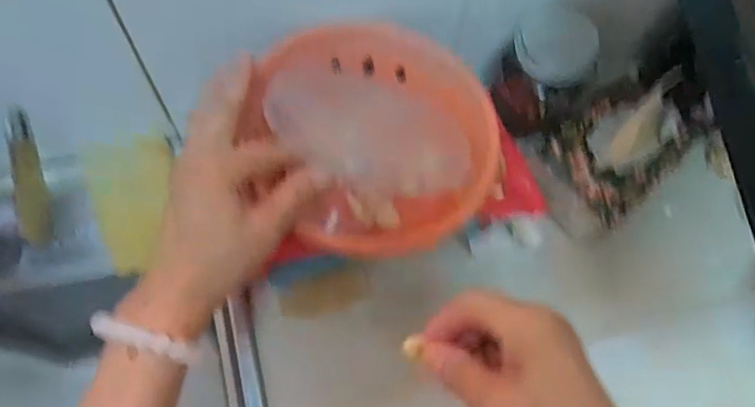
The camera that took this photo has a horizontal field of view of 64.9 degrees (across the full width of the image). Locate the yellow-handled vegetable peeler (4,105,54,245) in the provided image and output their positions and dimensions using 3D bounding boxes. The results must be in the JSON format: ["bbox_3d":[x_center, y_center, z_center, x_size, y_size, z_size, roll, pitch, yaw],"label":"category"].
[{"bbox_3d":[-0.250,-0.017,0.426,0.010,0.029,0.099,-3,106,-4],"label":"yellow-handled vegetable peeler"}]

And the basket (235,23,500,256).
[{"bbox_3d":[-0.001,-0.052,0.445,0.156,0.061,0.163,-7,67,-6],"label":"basket"}]

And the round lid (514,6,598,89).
[{"bbox_3d":[0.151,-0.132,0.503,0.066,0.012,0.063,3,99,24],"label":"round lid"}]

